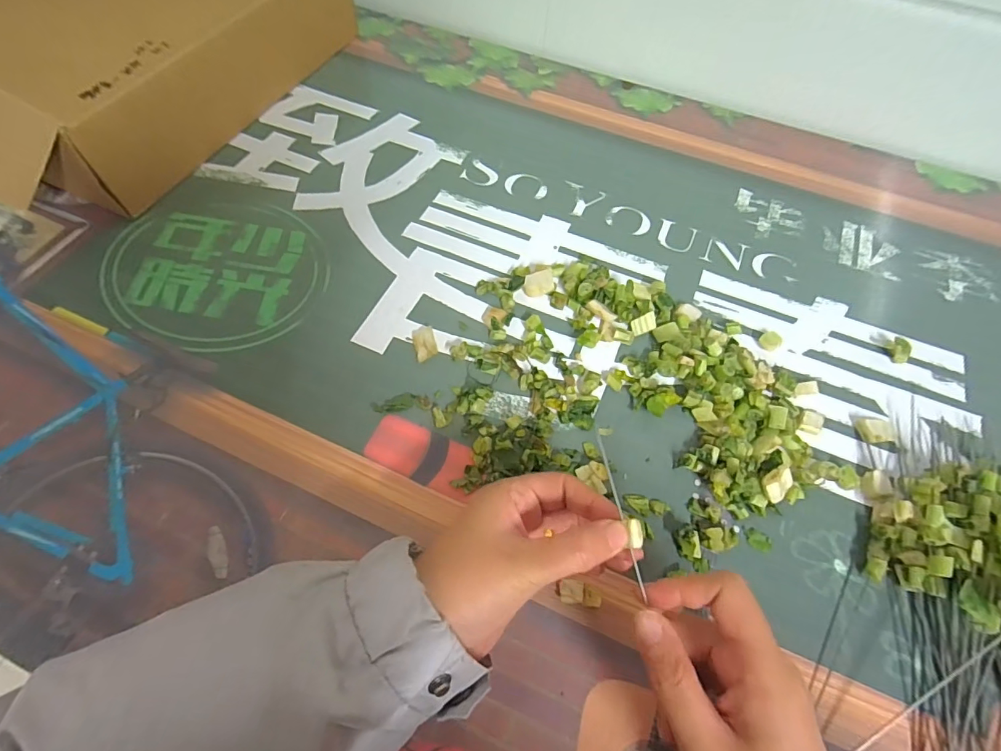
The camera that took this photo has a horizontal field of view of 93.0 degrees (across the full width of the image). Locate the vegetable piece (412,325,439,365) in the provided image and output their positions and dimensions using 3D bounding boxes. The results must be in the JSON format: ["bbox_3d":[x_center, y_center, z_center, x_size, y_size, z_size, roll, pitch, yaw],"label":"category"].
[{"bbox_3d":[-0.059,-0.025,0.369,0.017,0.007,0.029,-16,63,-8],"label":"vegetable piece"}]

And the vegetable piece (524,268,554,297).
[{"bbox_3d":[0.032,-0.075,0.393,0.024,0.017,0.018,0,62,0],"label":"vegetable piece"}]

